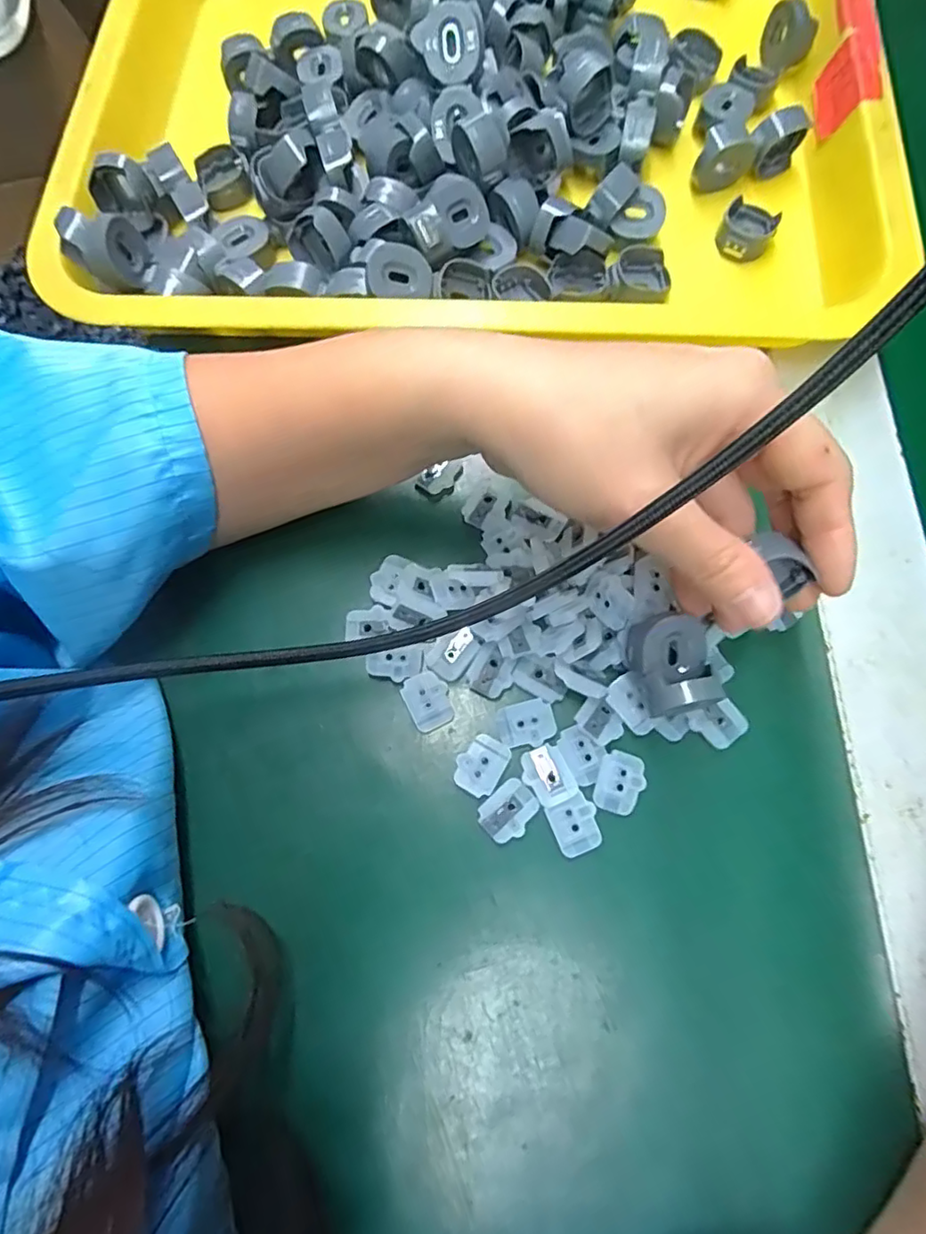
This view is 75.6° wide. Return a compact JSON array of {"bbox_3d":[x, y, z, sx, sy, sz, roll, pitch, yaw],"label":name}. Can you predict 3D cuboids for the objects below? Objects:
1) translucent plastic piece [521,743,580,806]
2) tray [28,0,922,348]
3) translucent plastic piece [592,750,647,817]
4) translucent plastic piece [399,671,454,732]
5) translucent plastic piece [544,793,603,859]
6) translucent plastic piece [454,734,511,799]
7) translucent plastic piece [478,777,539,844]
[{"bbox_3d":[0.031,0.058,0.218,0.016,0.004,0.021,-24,74,-5],"label":"translucent plastic piece"},{"bbox_3d":[0.004,-0.260,0.302,0.382,0.043,0.304,2,73,3],"label":"tray"},{"bbox_3d":[0.058,0.061,0.219,0.016,0.004,0.021,19,75,8],"label":"translucent plastic piece"},{"bbox_3d":[-0.013,0.032,0.231,0.017,0.005,0.021,-26,74,-6],"label":"translucent plastic piece"},{"bbox_3d":[0.041,0.075,0.213,0.017,0.004,0.019,-24,74,-5],"label":"translucent plastic piece"},{"bbox_3d":[0.007,0.055,0.221,0.016,0.004,0.022,31,76,11],"label":"translucent plastic piece"},{"bbox_3d":[0.017,0.071,0.216,0.021,0.004,0.016,-41,76,-10],"label":"translucent plastic piece"}]

